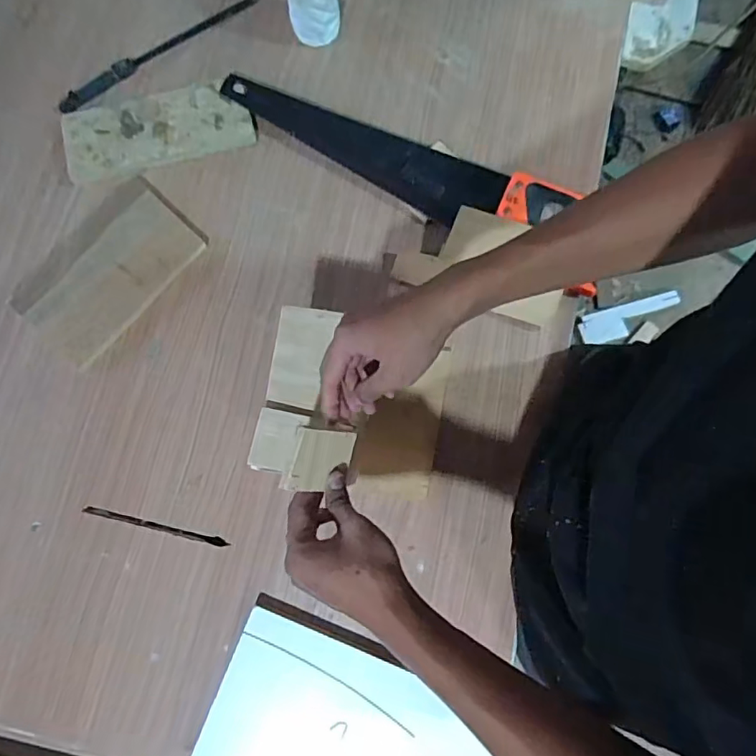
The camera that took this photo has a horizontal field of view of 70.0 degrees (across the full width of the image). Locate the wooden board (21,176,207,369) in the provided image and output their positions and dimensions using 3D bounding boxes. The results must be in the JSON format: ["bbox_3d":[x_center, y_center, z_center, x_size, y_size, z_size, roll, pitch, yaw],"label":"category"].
[{"bbox_3d":[-0.319,-0.123,0.663,0.103,0.012,0.221,40,81,7],"label":"wooden board"}]

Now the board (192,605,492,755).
[{"bbox_3d":[-0.028,0.384,0.576,0.295,0.031,0.171,21,80,2],"label":"board"}]

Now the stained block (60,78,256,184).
[{"bbox_3d":[-0.286,-0.322,0.699,0.235,0.014,0.098,-14,80,-3],"label":"stained block"}]

